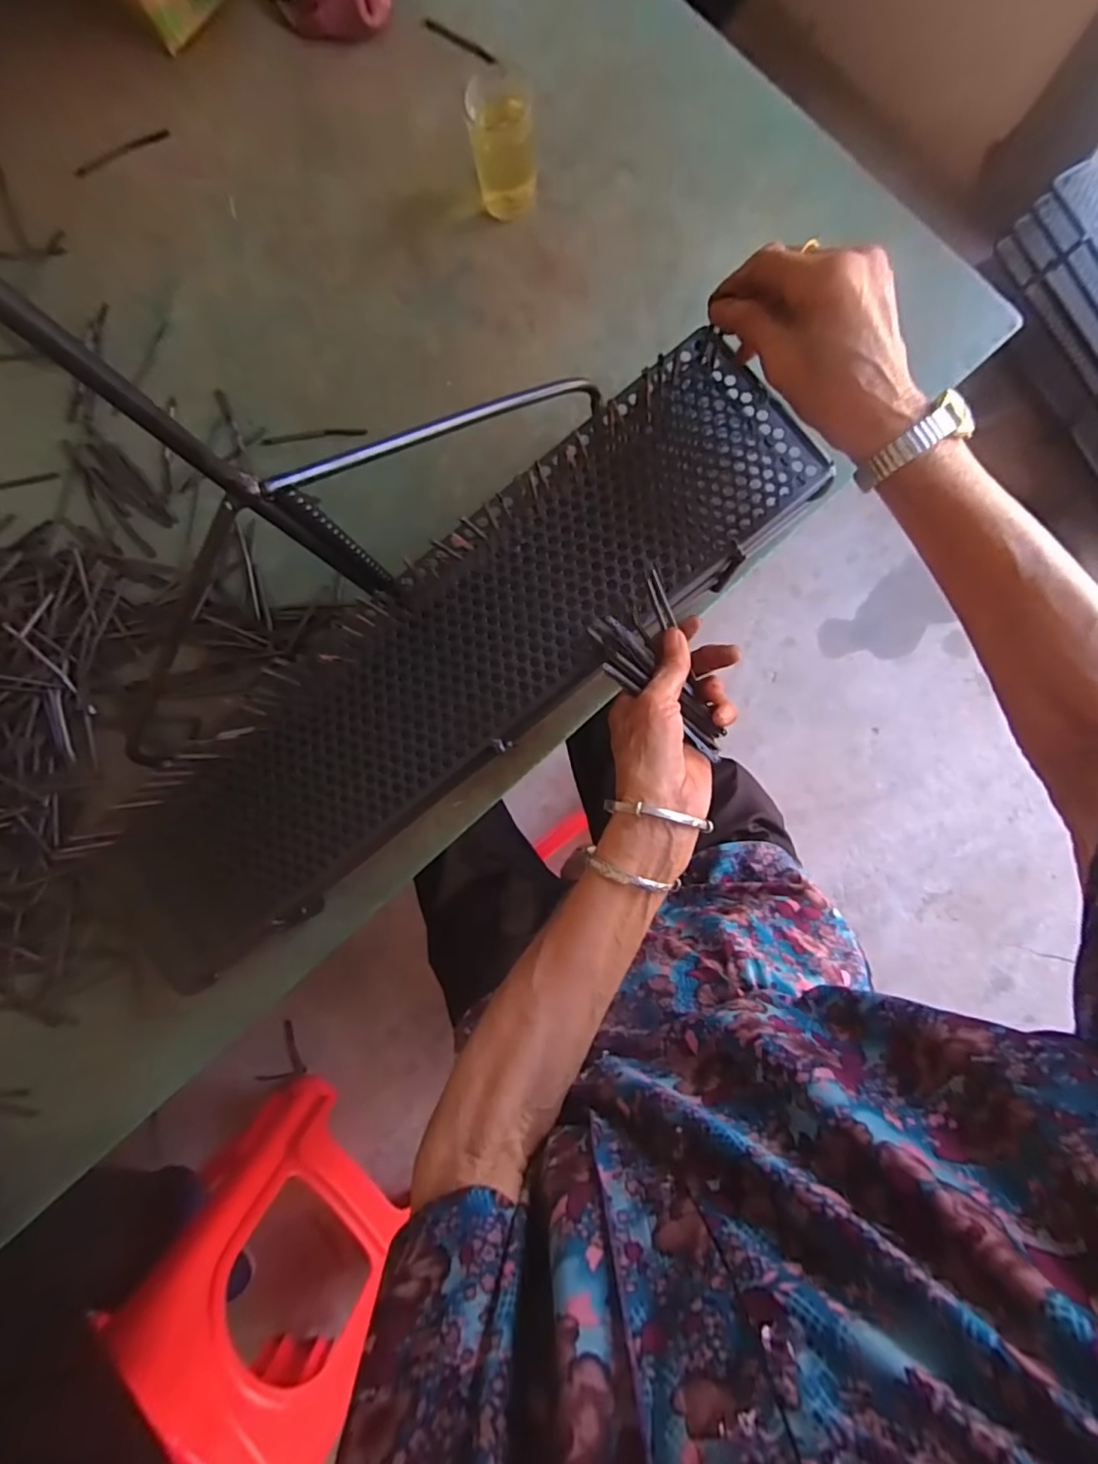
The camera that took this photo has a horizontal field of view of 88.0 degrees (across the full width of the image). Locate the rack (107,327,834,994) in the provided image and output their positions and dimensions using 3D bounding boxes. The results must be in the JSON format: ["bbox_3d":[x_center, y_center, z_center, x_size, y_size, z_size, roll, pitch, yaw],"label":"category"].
[{"bbox_3d":[-0.081,-0.038,0.433,0.620,0.053,0.143,-39,86,2],"label":"rack"}]

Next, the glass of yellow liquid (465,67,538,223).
[{"bbox_3d":[-0.038,-0.488,0.476,0.051,0.073,0.046,-3,86,1],"label":"glass of yellow liquid"}]

